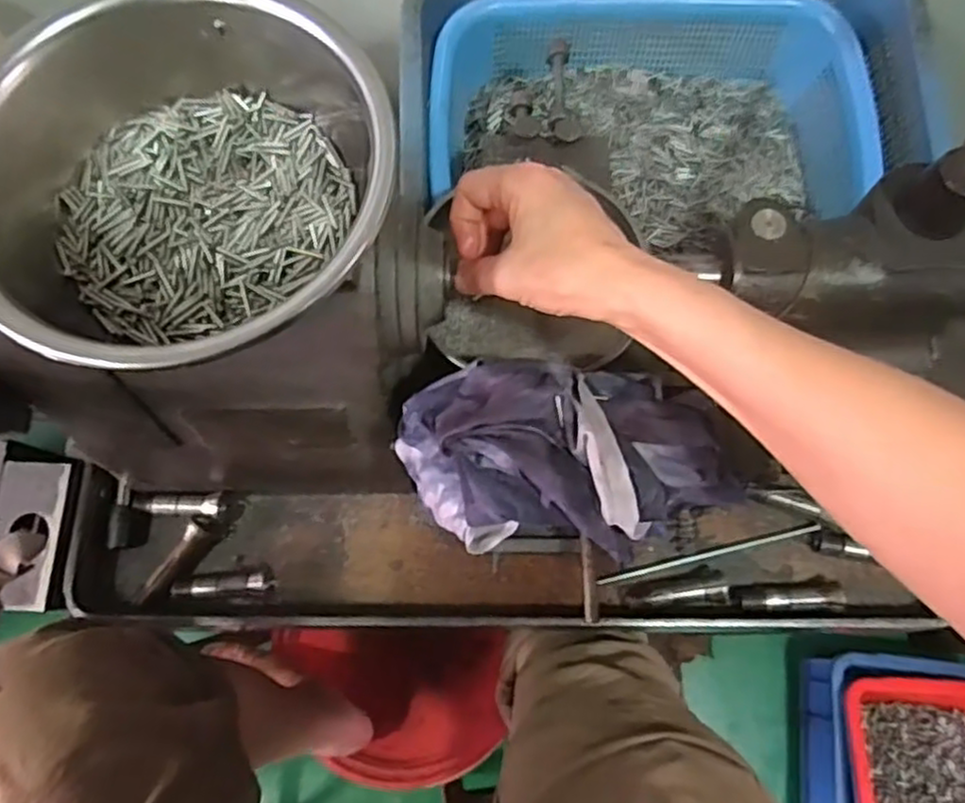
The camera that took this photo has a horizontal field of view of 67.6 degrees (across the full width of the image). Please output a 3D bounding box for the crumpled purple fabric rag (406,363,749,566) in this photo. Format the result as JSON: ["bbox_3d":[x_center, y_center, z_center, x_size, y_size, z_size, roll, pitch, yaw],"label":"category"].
[{"bbox_3d":[0.038,0.030,0.379,0.170,0.061,0.095,3,73,2],"label":"crumpled purple fabric rag"}]

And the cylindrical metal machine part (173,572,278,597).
[{"bbox_3d":[-0.202,0.141,0.557,0.075,0.016,0.018,-2,73,0],"label":"cylindrical metal machine part"}]

